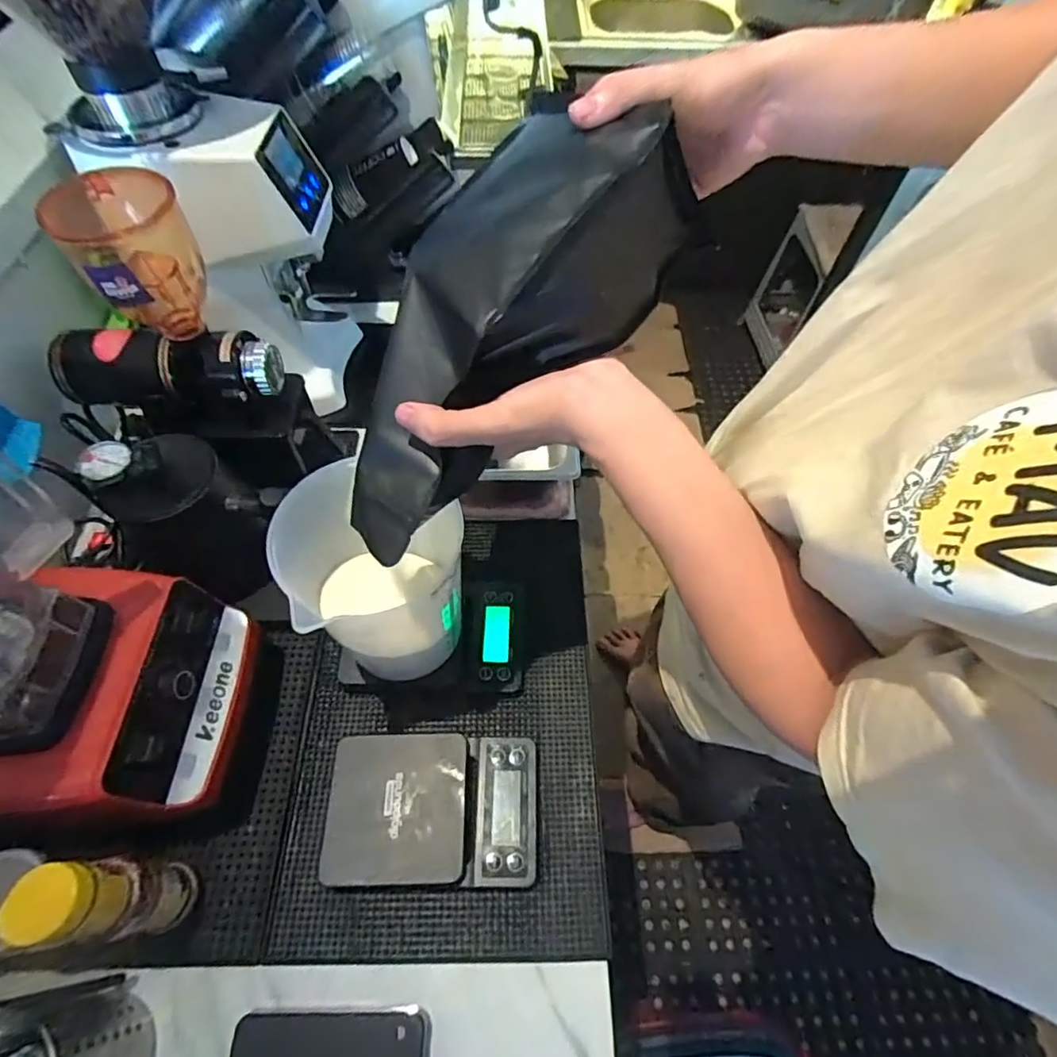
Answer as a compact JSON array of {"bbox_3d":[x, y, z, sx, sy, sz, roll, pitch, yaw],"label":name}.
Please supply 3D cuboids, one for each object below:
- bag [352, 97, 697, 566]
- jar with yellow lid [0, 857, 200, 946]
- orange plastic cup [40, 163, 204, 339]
[{"bbox_3d":[-0.036,-0.128,0.369,0.131,0.075,0.286,45,103,24],"label":"bag"},{"bbox_3d":[-0.312,0.279,0.430,0.041,0.173,0.052,0,57,-1],"label":"jar with yellow lid"},{"bbox_3d":[-0.347,-0.240,0.514,0.099,0.140,0.085,-30,63,-19],"label":"orange plastic cup"}]

